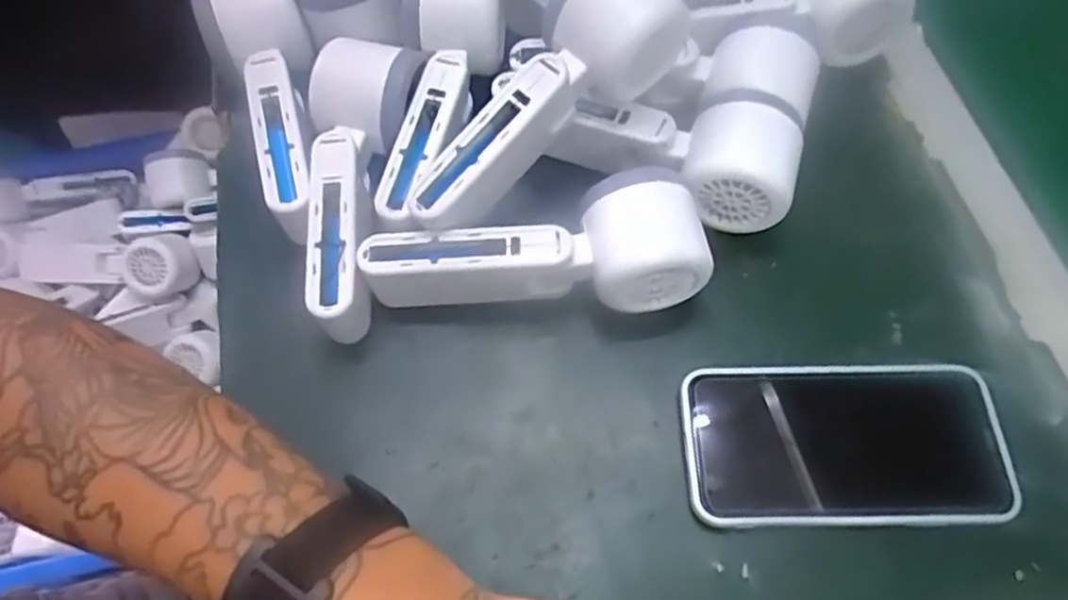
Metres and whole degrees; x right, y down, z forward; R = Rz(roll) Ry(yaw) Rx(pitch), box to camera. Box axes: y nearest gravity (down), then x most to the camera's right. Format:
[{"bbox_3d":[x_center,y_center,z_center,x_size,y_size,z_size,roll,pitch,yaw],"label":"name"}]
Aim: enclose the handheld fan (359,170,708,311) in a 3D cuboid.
[{"bbox_3d":[0.001,-0.024,0.355,0.163,0.055,0.051,-5,63,0],"label":"handheld fan"}]

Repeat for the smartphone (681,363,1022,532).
[{"bbox_3d":[0.144,0.067,0.332,0.143,0.010,0.074,-2,63,1],"label":"smartphone"}]

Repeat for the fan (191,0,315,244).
[{"bbox_3d":[-0.140,-0.103,0.385,0.056,0.047,0.149,-17,76,-6],"label":"fan"}]

